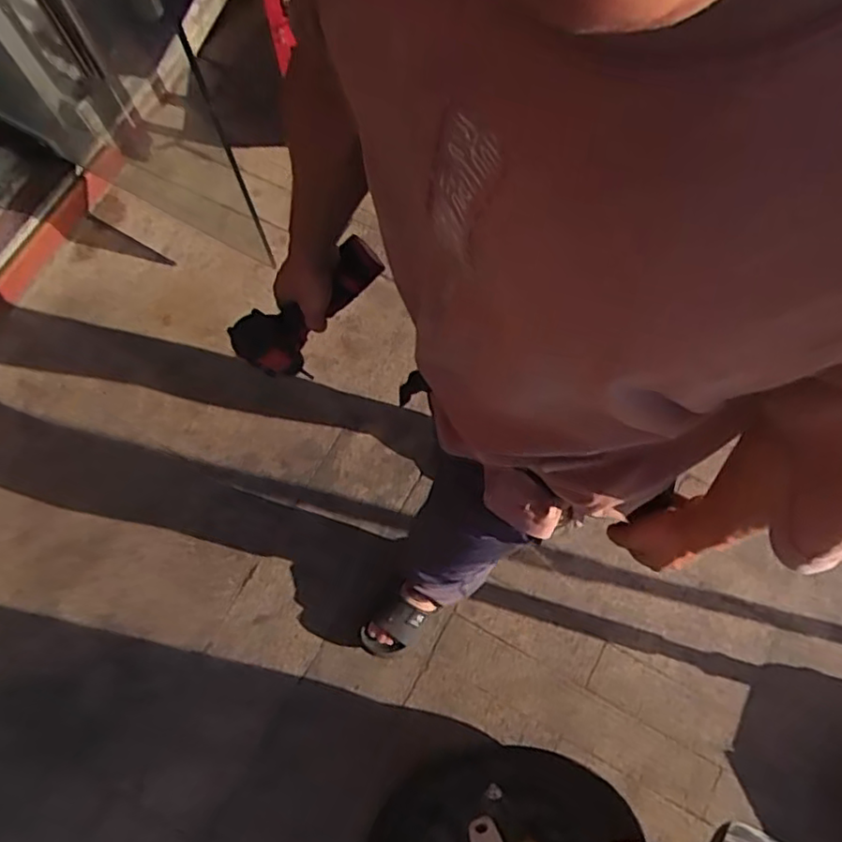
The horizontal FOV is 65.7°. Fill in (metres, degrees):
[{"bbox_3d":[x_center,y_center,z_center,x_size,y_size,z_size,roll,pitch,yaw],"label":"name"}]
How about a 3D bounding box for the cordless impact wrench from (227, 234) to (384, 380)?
[{"bbox_3d":[-0.121,-0.128,0.796,0.192,0.136,0.059,-38,77,7],"label":"cordless impact wrench"}]

